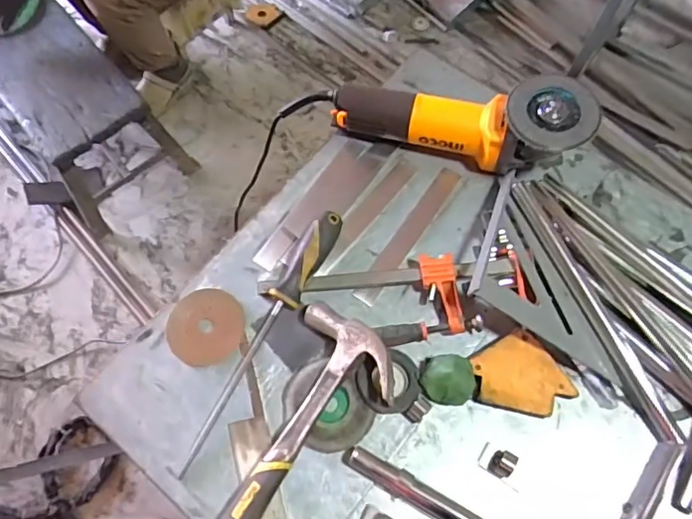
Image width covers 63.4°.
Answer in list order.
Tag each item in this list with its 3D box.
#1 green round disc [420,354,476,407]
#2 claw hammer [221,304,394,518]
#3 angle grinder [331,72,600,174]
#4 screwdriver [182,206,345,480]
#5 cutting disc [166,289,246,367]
[{"bbox_3d":[0.102,0.120,0.550,0.054,0.038,0.044,10,68,5],"label":"green round disc"},{"bbox_3d":[-0.059,0.196,0.509,0.117,0.048,0.318,24,69,10],"label":"claw hammer"},{"bbox_3d":[0.119,-0.146,0.625,0.274,0.102,0.083,4,67,2],"label":"angle grinder"},{"bbox_3d":[-0.092,0.073,0.570,0.044,0.036,0.300,28,70,12],"label":"screwdriver"},{"bbox_3d":[-0.148,0.071,0.590,0.079,0.004,0.080,-1,70,3],"label":"cutting disc"}]

